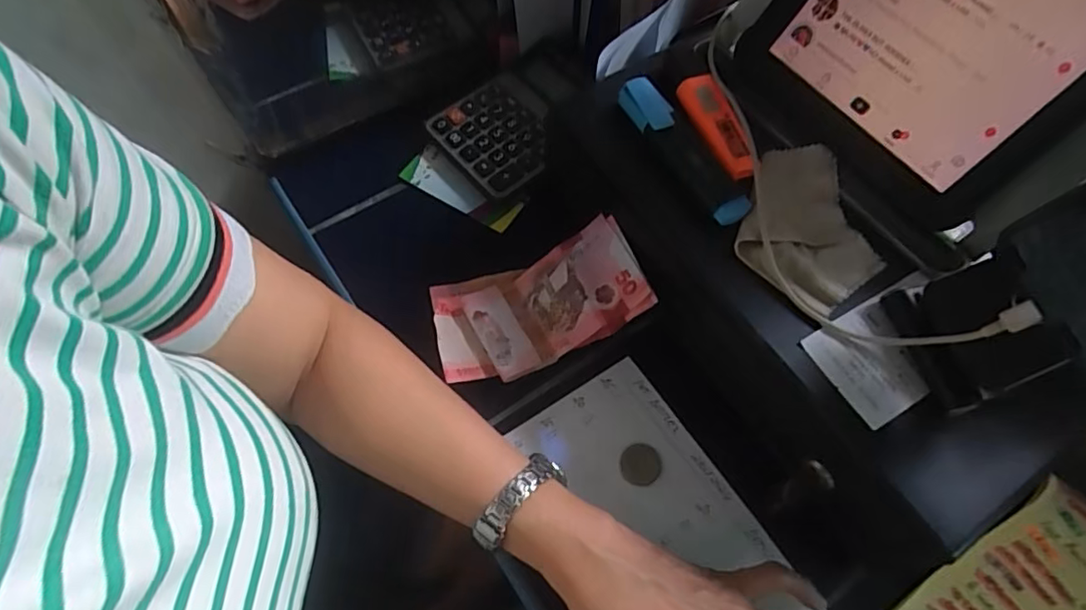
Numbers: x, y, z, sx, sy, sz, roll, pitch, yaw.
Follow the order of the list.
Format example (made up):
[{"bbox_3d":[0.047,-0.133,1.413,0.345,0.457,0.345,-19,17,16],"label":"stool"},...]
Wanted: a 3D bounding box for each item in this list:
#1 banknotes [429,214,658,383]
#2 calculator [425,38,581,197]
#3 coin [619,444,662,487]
[{"bbox_3d":[-0.005,-0.002,0.381,0.135,0.046,0.078,-15,66,-9],"label":"banknotes"},{"bbox_3d":[-0.014,-0.155,0.455,0.132,0.024,0.094,-37,71,-18],"label":"calculator"},{"bbox_3d":[0.062,0.101,0.360,0.025,0.004,0.025,1,64,-2],"label":"coin"}]

